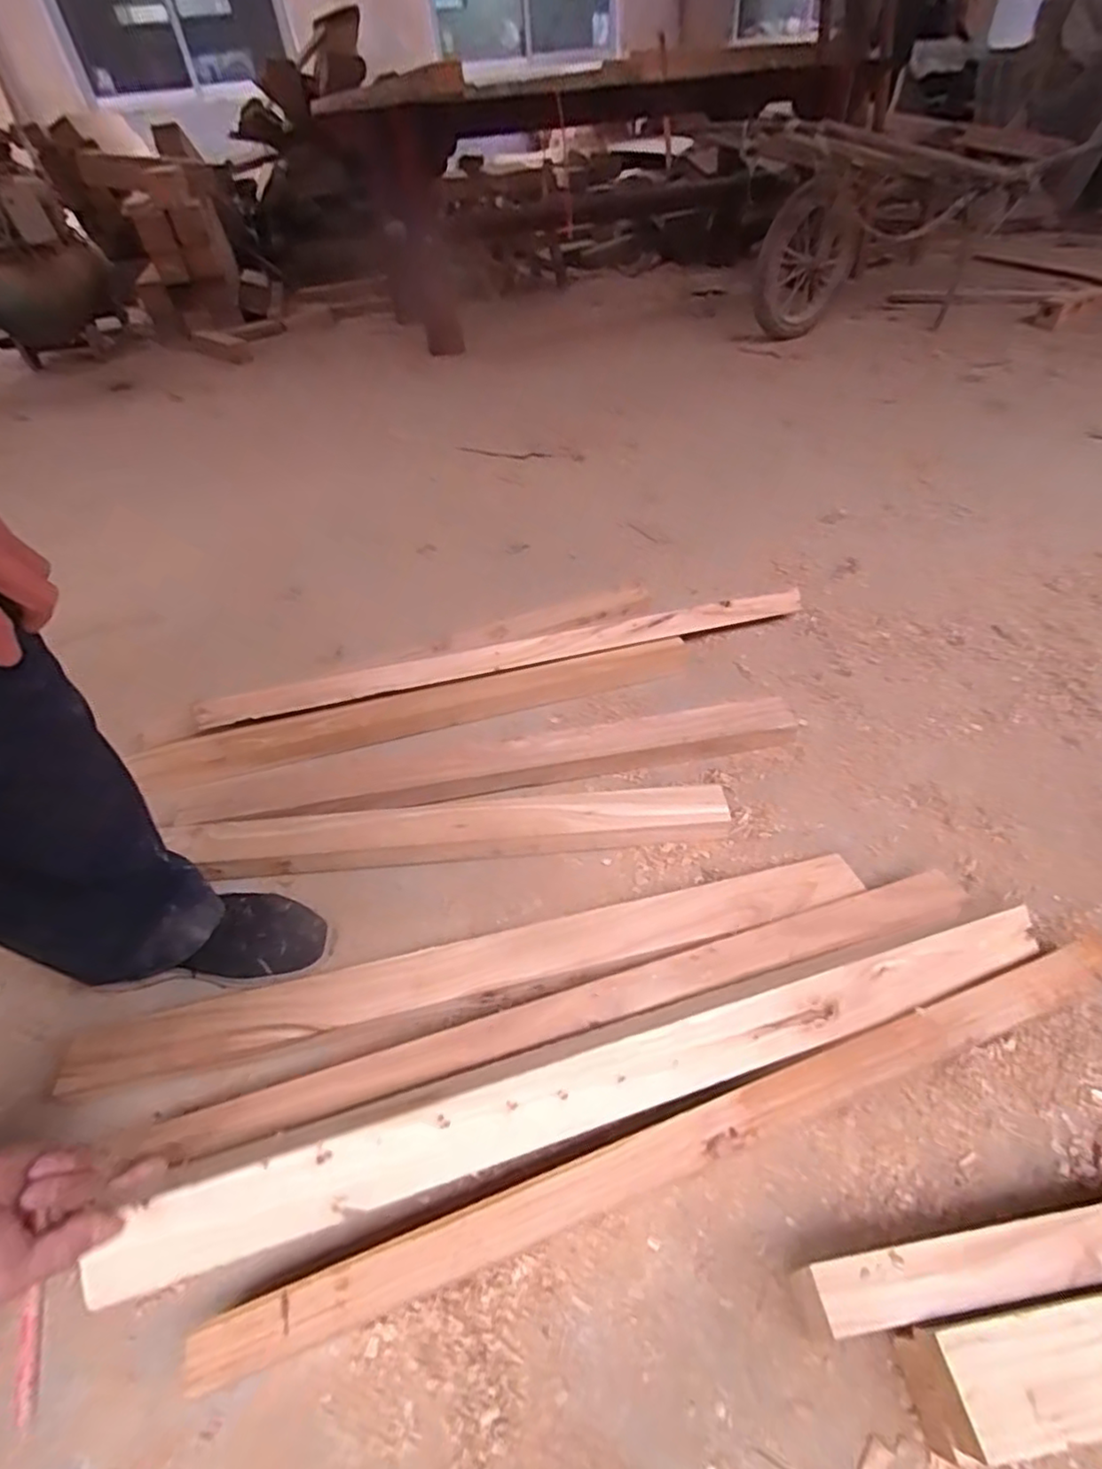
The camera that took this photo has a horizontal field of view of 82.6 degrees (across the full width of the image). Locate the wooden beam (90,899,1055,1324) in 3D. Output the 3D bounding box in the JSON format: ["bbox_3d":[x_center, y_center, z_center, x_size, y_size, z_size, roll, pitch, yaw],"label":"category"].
[{"bbox_3d":[0.072,0.281,0.528,0.807,0.039,0.058,-12,44,-13],"label":"wooden beam"}]

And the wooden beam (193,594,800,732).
[{"bbox_3d":[-0.048,-0.121,0.982,0.950,0.062,0.052,-12,44,-8],"label":"wooden beam"}]

